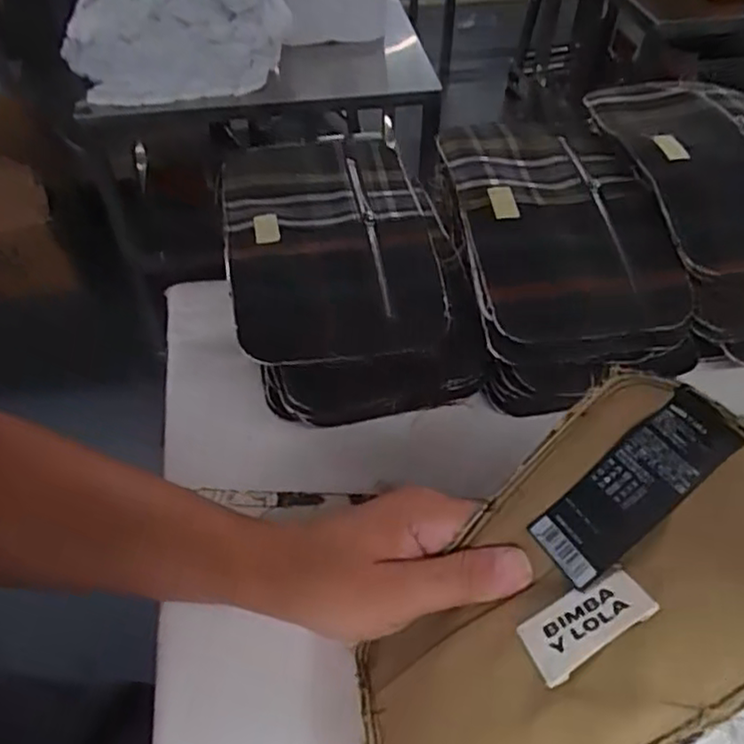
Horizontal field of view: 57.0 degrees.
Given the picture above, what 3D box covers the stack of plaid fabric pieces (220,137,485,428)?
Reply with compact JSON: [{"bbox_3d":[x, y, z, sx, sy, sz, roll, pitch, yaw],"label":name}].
[{"bbox_3d":[-0.023,-0.060,0.470,0.141,0.089,0.206,-11,50,-9],"label":"stack of plaid fabric pieces"}]

